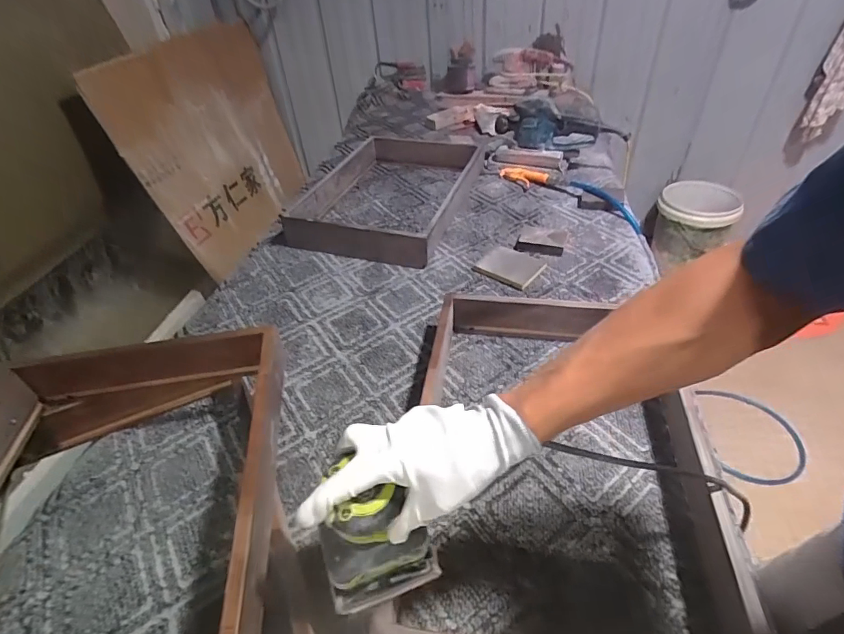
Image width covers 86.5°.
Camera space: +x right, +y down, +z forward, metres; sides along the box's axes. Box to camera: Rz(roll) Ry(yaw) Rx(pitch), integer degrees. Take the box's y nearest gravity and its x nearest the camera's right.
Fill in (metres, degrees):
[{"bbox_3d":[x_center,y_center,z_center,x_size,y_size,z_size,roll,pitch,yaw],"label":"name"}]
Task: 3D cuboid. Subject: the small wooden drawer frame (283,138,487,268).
[{"bbox_3d":[-0.076,-0.323,1.164,0.351,0.095,0.568,11,45,18],"label":"small wooden drawer frame"}]

